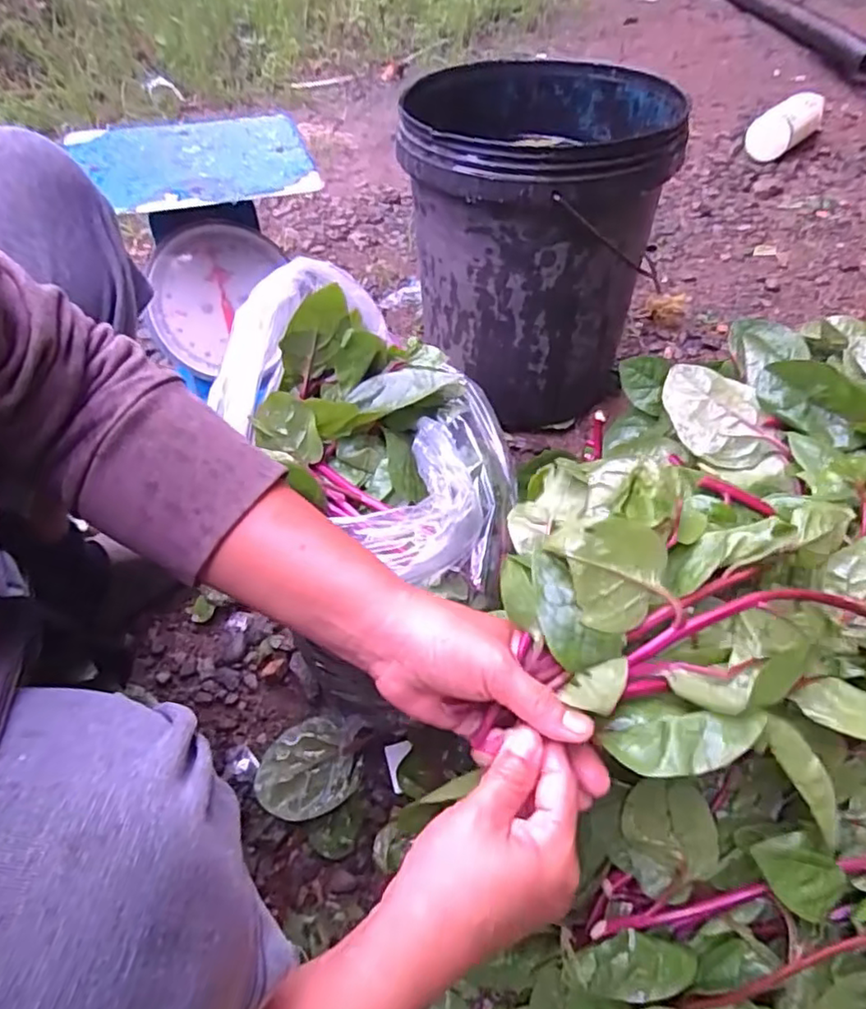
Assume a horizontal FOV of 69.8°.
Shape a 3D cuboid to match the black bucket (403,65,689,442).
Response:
[{"bbox_3d":[0.119,-0.335,0.784,0.287,0.320,0.311,5,53,6],"label":"black bucket"}]

